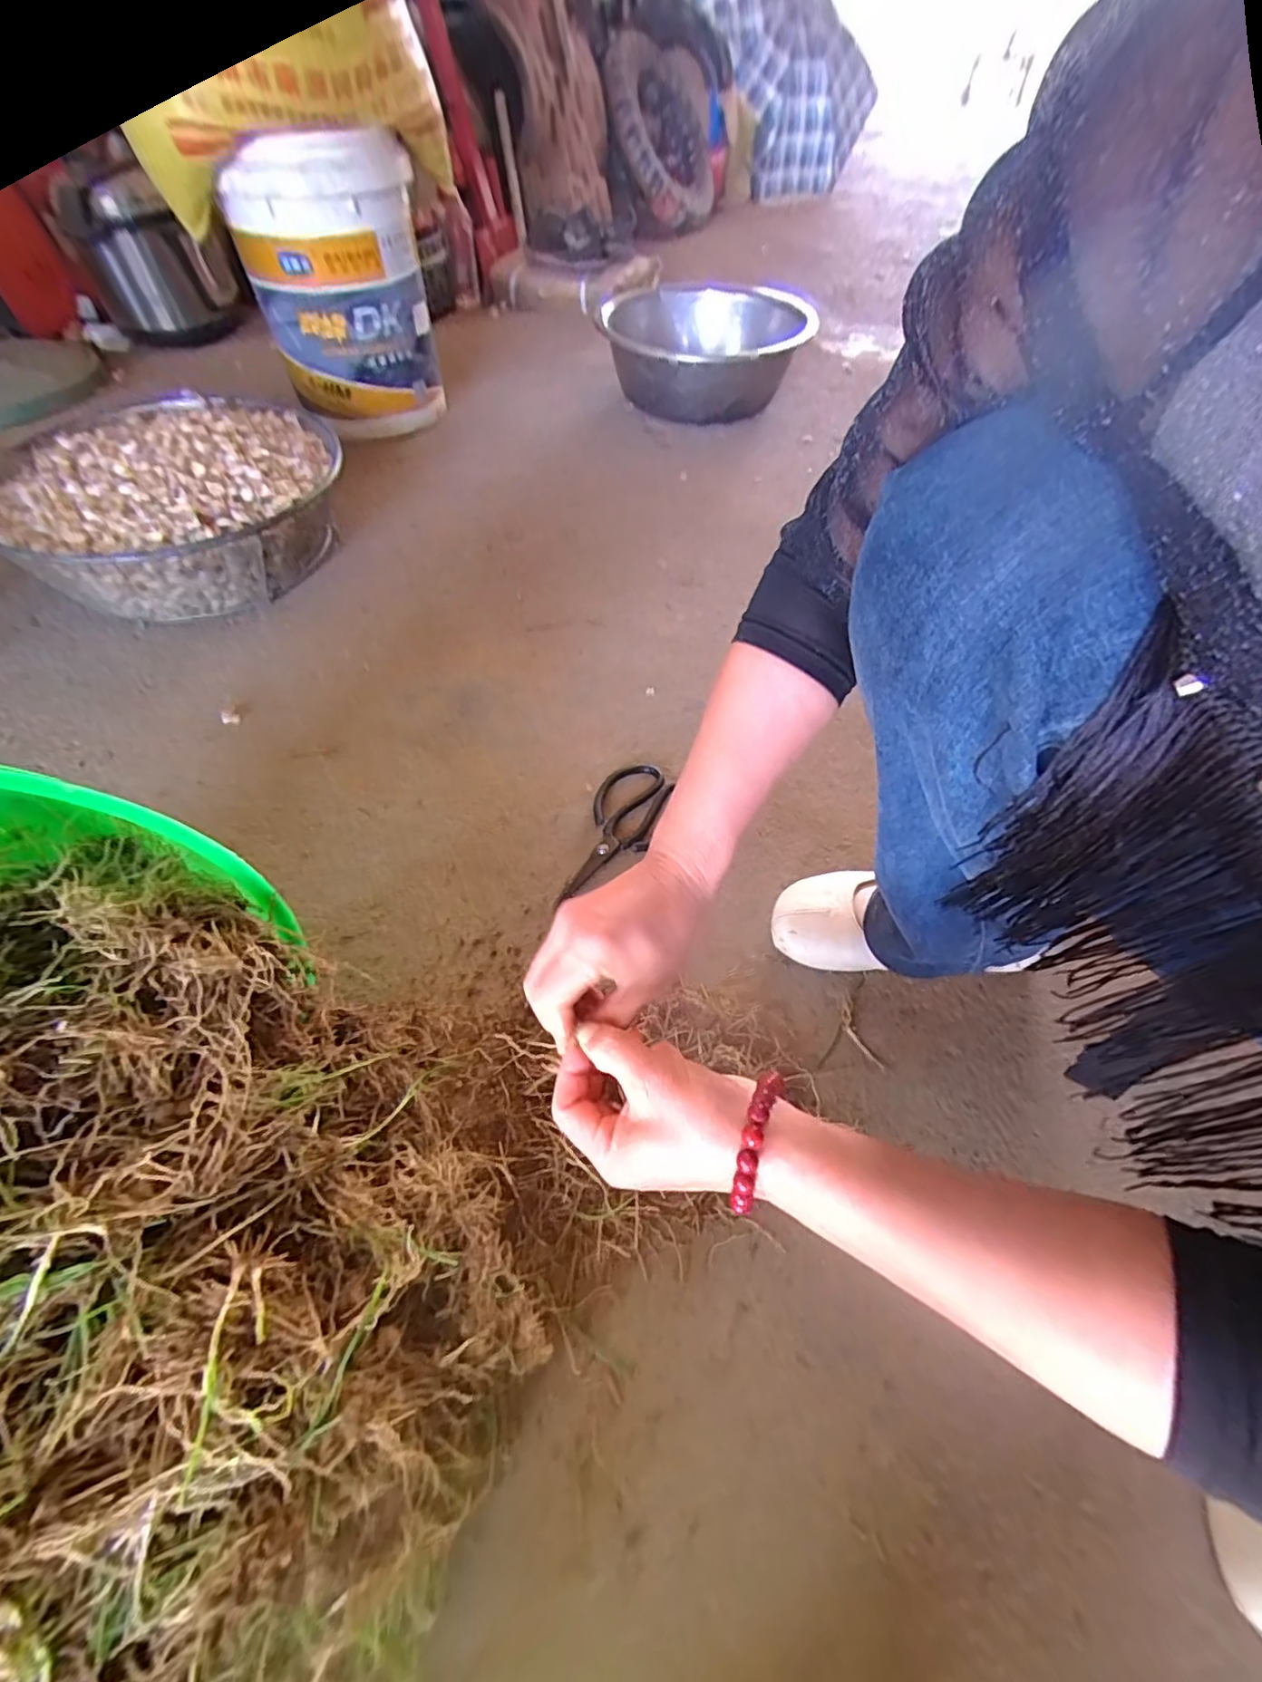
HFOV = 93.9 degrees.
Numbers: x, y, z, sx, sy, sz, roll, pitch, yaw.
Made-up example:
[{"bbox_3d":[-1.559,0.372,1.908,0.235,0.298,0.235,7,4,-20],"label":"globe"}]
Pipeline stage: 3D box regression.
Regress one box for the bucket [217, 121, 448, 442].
[{"bbox_3d":[-0.475,-0.917,1.002,0.272,0.382,0.274,0,55,0],"label":"bucket"}]

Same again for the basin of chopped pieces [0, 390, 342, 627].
[{"bbox_3d":[-0.634,-0.477,0.845,0.411,0.149,0.437,0,55,0],"label":"basin of chopped pieces"}]

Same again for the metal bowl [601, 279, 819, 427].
[{"bbox_3d":[0.120,-1.023,1.222,0.386,0.143,0.379,0,55,0],"label":"metal bowl"}]

